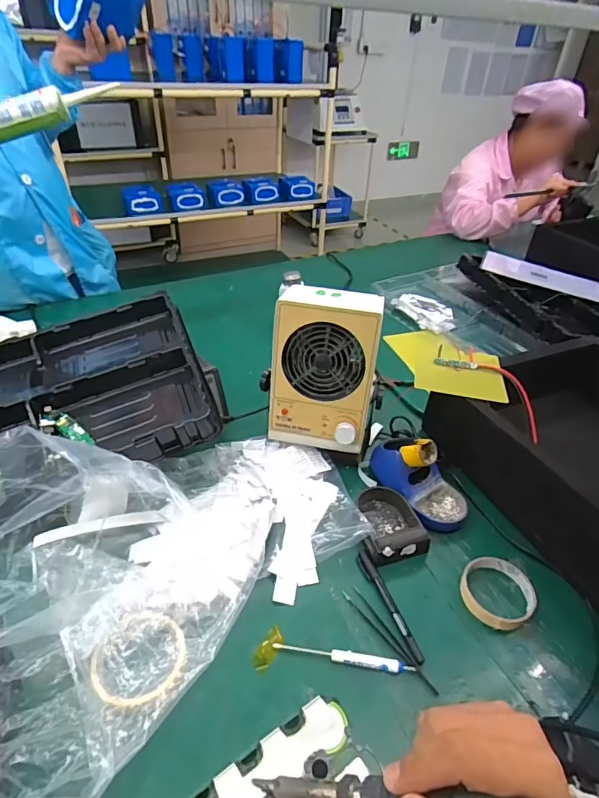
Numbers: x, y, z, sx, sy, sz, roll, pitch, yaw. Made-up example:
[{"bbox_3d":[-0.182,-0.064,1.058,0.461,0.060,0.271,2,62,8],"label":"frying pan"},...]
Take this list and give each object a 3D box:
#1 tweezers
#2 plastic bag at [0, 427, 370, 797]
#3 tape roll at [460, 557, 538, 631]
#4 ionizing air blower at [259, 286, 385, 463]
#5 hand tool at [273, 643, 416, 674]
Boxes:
[{"bbox_3d":[0.099,0.265,0.502,0.019,0.004,0.136,-21,44,-27],"label":"tweezers"},{"bbox_3d":[-0.167,0.160,0.518,0.309,0.116,0.511,31,46,30],"label":"plastic bag"},{"bbox_3d":[0.238,0.232,0.543,0.085,0.016,0.082,2,39,-2],"label":"tape roll"},{"bbox_3d":[0.035,-0.032,0.670,0.167,0.241,0.128,11,39,10],"label":"ionizing air blower"},{"bbox_3d":[0.046,0.272,0.477,0.145,0.012,0.014,9,39,7],"label":"hand tool"}]

